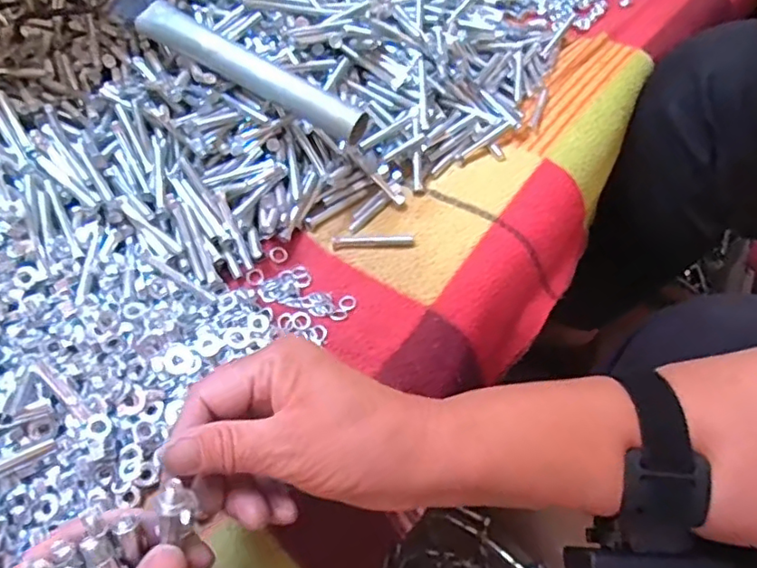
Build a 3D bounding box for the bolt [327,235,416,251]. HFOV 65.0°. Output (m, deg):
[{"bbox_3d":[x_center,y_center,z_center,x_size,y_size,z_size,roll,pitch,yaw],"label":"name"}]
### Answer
[{"bbox_3d":[-0.004,-0.031,0.423,0.059,0.004,0.011,-2,55,-5],"label":"bolt"}]

